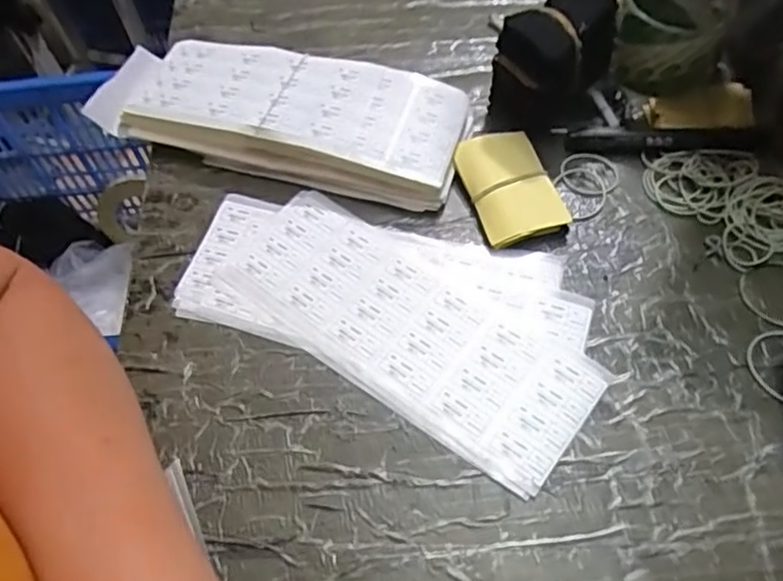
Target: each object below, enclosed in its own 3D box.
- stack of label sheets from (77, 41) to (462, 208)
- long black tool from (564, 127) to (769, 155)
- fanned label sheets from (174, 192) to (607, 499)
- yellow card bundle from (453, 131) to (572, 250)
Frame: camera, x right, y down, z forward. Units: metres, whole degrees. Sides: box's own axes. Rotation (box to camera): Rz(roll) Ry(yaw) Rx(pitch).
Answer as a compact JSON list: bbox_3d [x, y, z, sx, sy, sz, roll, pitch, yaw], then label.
[{"bbox_3d":[-0.090,-0.144,0.524,0.296,0.045,0.103,13,61,11],"label":"stack of label sheets"},{"bbox_3d":[0.213,-0.114,0.504,0.147,0.014,0.023,0,59,4],"label":"long black tool"},{"bbox_3d":[0.000,0.007,0.449,0.288,0.008,0.146,24,64,17],"label":"fanned label sheets"},{"bbox_3d":[0.087,-0.077,0.483,0.060,0.019,0.093,-17,60,-6],"label":"yellow card bundle"}]

